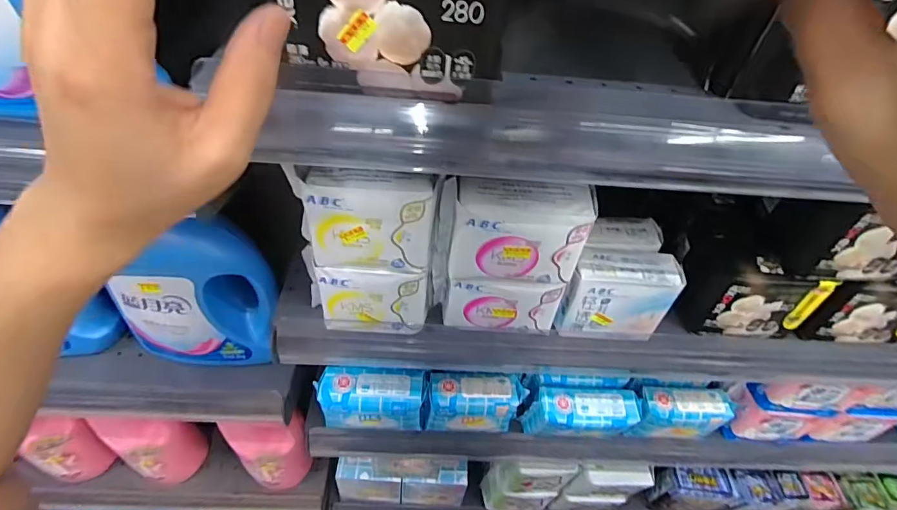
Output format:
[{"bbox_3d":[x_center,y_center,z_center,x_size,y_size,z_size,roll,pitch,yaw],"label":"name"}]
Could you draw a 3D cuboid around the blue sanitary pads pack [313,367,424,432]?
[{"bbox_3d":[-0.098,0.184,0.567,0.126,0.067,0.056,5,46,-3],"label":"blue sanitary pads pack"}]

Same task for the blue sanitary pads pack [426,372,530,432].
[{"bbox_3d":[0.035,0.191,0.578,0.119,0.072,0.052,3,46,-5],"label":"blue sanitary pads pack"}]

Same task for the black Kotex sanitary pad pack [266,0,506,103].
[{"bbox_3d":[-0.032,-0.133,0.246,0.121,0.093,0.037,2,46,-5],"label":"black Kotex sanitary pad pack"}]

